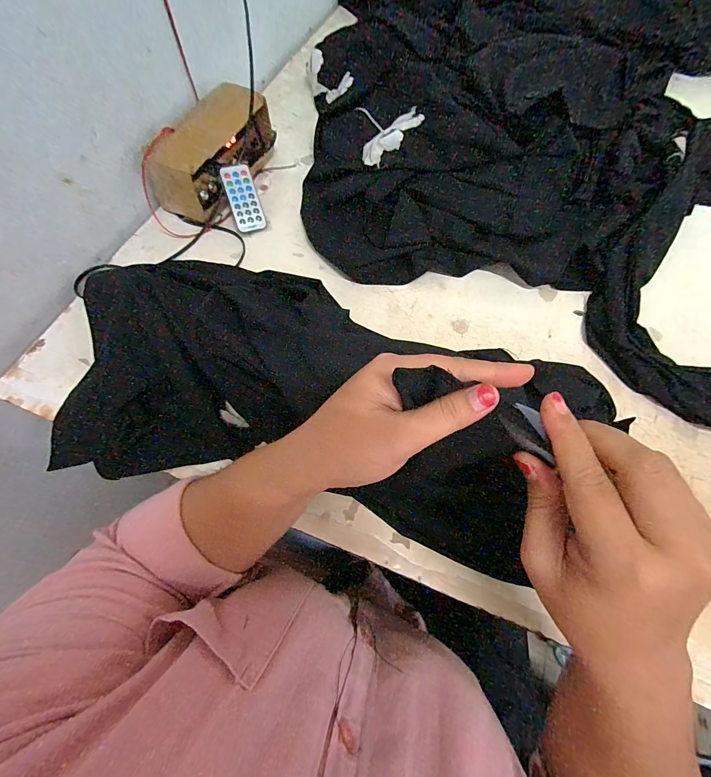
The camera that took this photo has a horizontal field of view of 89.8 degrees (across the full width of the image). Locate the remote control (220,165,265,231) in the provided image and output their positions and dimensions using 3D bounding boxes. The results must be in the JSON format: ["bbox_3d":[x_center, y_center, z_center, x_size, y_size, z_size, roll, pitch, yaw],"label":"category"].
[{"bbox_3d":[-0.150,-0.252,0.475,0.036,0.011,0.082,-17,98,-8],"label":"remote control"}]

